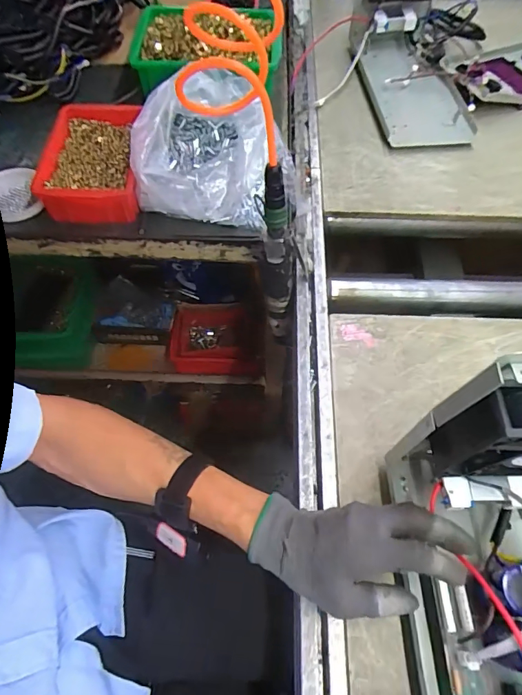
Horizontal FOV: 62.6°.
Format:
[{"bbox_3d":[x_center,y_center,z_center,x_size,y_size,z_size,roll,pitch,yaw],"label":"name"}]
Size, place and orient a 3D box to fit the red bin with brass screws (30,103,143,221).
[{"bbox_3d":[-0.242,-0.268,0.628,0.133,0.061,0.201,-3,61,-2],"label":"red bin with brass screws"}]

